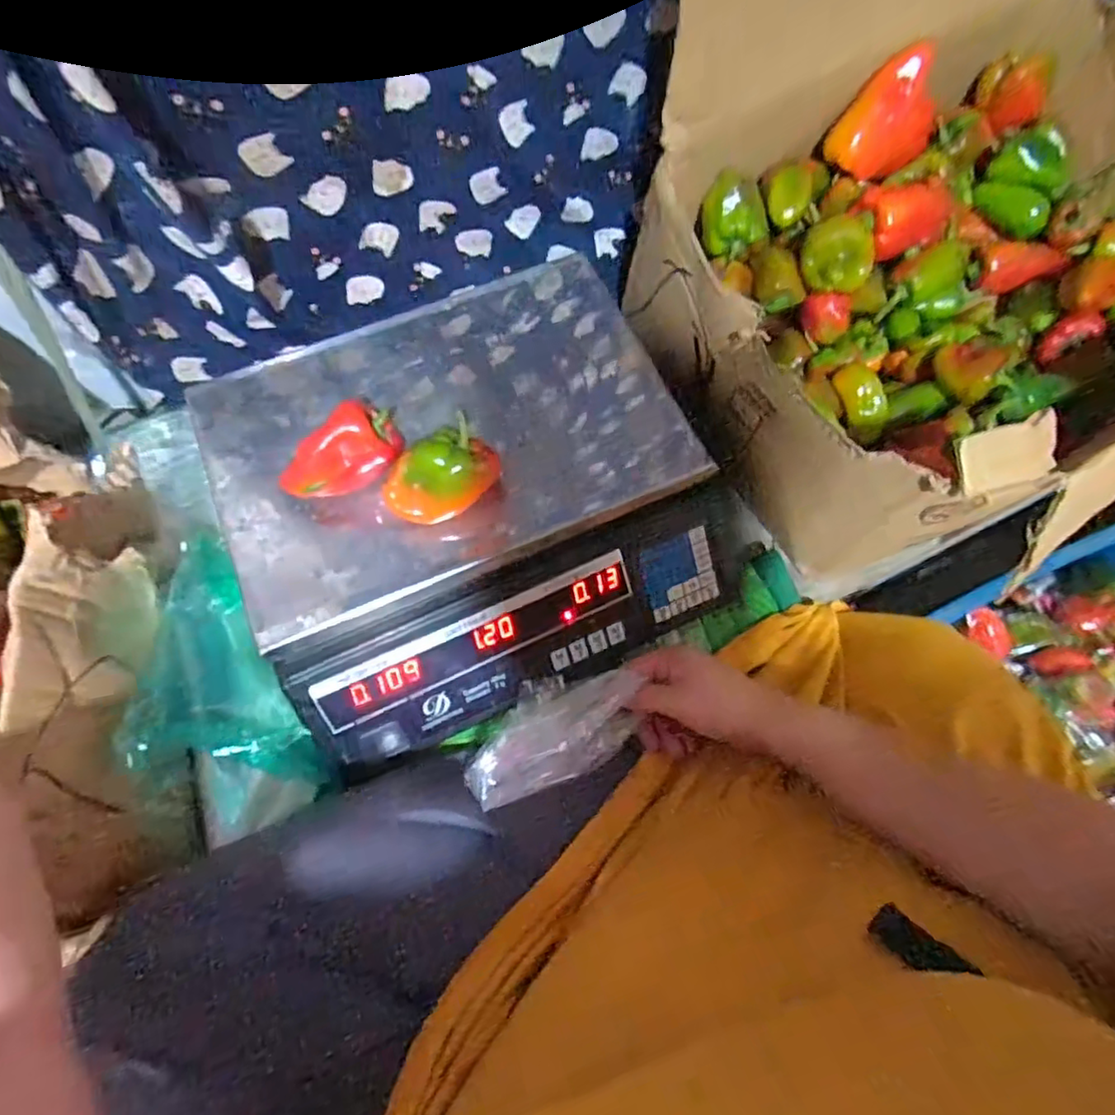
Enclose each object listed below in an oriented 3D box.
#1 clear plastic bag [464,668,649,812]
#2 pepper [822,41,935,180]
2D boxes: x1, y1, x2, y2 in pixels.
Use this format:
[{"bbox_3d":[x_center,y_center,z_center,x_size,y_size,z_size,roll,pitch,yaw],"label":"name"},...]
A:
[{"bbox_3d":[-0.002,0.122,0.441,0.140,0.027,0.071,-26,72,-31],"label":"clear plastic bag"},{"bbox_3d":[0.295,-0.398,0.555,0.073,0.086,0.056,-22,73,-9],"label":"pepper"}]

